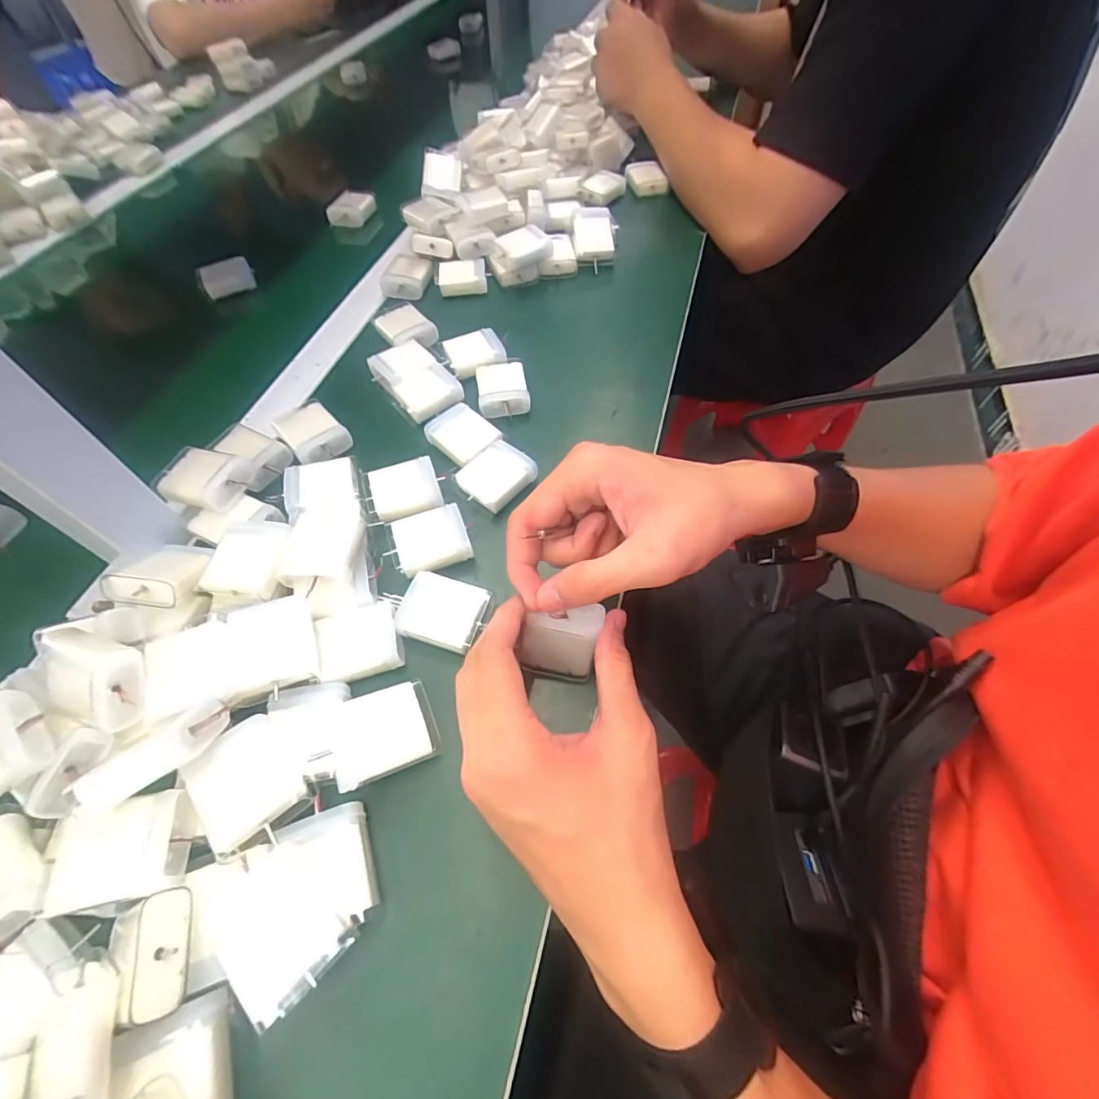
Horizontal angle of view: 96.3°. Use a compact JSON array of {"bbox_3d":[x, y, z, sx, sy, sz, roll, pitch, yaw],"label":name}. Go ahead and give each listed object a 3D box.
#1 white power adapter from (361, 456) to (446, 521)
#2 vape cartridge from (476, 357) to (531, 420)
[{"bbox_3d":[-0.106,-0.041,0.358,0.052,0.020,0.045,-17,59,-8],"label":"white power adapter"},{"bbox_3d":[-0.040,-0.137,0.413,0.040,0.018,0.051,-9,58,-5],"label":"vape cartridge"}]

